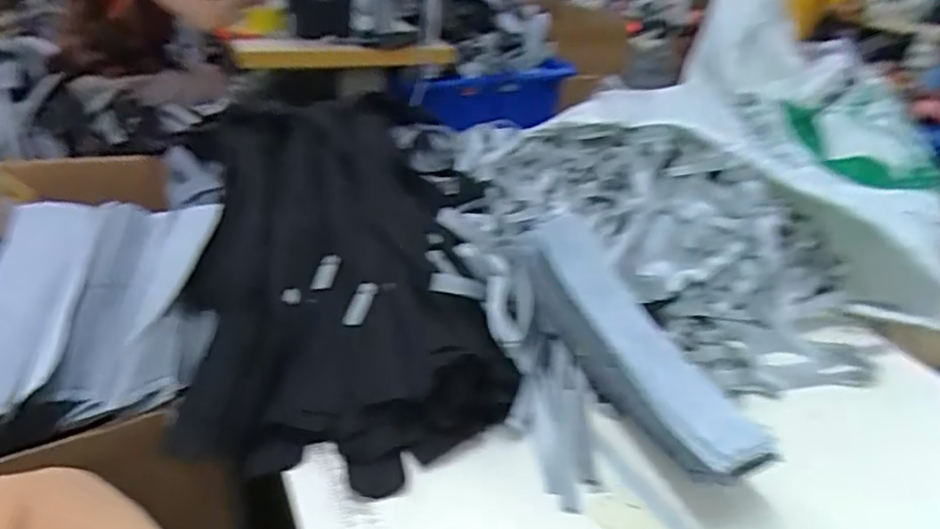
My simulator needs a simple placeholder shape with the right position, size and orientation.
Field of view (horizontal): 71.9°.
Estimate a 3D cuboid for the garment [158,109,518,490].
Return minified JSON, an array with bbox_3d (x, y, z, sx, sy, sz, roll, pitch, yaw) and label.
[{"bbox_3d":[-0.140,-0.019,0.589,0.222,0.105,0.487,-7,32,-19],"label":"garment"}]

